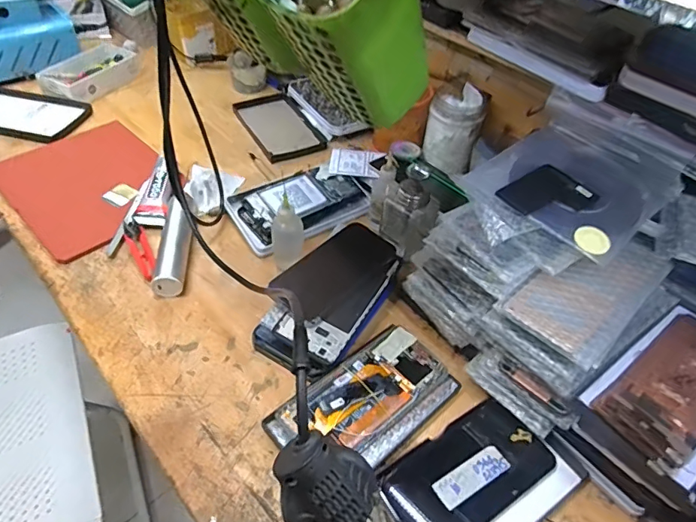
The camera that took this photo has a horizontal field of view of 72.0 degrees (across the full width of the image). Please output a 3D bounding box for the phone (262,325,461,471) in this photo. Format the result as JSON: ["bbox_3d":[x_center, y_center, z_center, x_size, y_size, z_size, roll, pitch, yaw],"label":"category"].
[{"bbox_3d":[0.019,0.136,0.455,0.173,0.016,0.094,-31,56,-29],"label":"phone"}]

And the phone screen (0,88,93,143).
[{"bbox_3d":[-0.533,-0.245,0.790,0.208,0.015,0.122,13,47,8],"label":"phone screen"}]

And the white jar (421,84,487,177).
[{"bbox_3d":[0.149,-0.187,0.679,0.076,0.100,0.085,13,47,8],"label":"white jar"}]

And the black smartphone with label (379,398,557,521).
[{"bbox_3d":[0.105,0.183,0.419,0.153,0.014,0.080,-24,53,-24],"label":"black smartphone with label"}]

